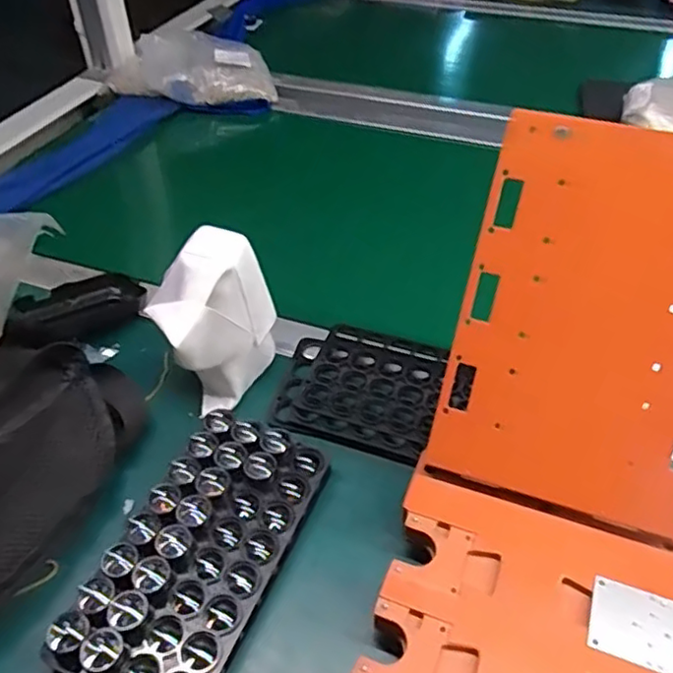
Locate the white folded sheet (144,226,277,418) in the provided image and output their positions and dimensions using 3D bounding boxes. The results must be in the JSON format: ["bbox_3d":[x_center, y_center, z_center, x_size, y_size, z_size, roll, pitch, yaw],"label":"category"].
[{"bbox_3d":[-0.098,-0.011,0.505,0.067,0.118,0.099,26,51,26],"label":"white folded sheet"}]

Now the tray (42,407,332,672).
[{"bbox_3d":[-0.086,0.138,0.412,0.097,0.036,0.189,16,47,18],"label":"tray"}]

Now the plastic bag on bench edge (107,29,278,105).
[{"bbox_3d":[-0.224,-0.408,0.973,0.244,0.060,0.178,-7,44,-5],"label":"plastic bag on bench edge"}]

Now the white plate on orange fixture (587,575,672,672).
[{"bbox_3d":[0.169,0.162,0.361,0.047,0.004,0.043,15,47,17],"label":"white plate on orange fixture"}]

